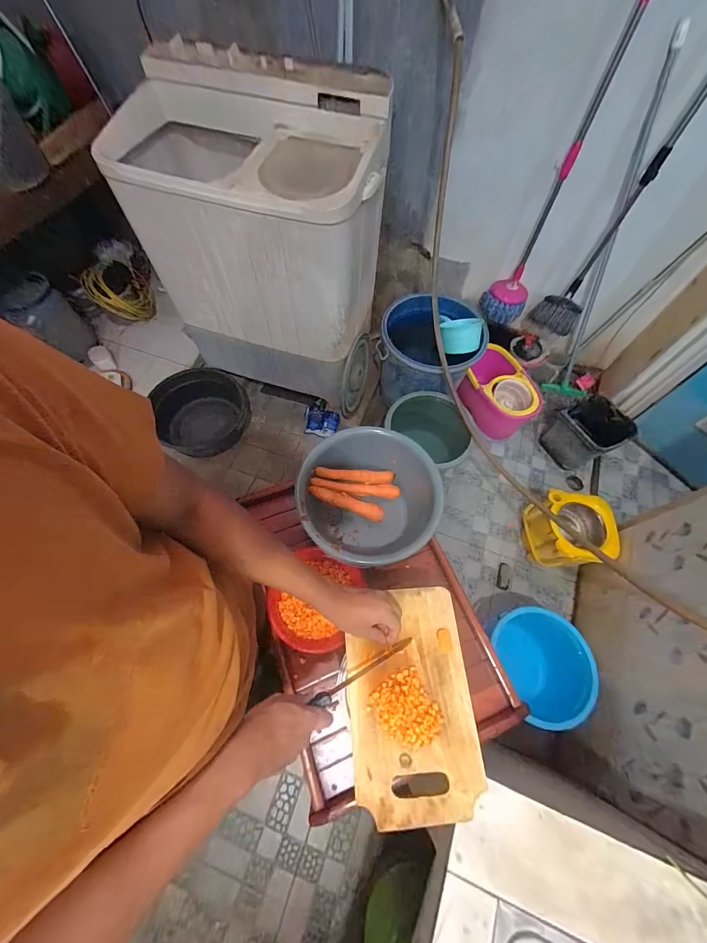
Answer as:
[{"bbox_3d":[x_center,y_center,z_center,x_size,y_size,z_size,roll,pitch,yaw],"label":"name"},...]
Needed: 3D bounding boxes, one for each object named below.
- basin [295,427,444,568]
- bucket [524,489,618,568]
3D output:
[{"bbox_3d":[0.033,0.072,0.786,0.295,0.160,0.287,0,64,-1],"label":"basin"},{"bbox_3d":[0.812,0.246,1.325,0.221,0.264,0.254,8,64,3],"label":"bucket"}]

